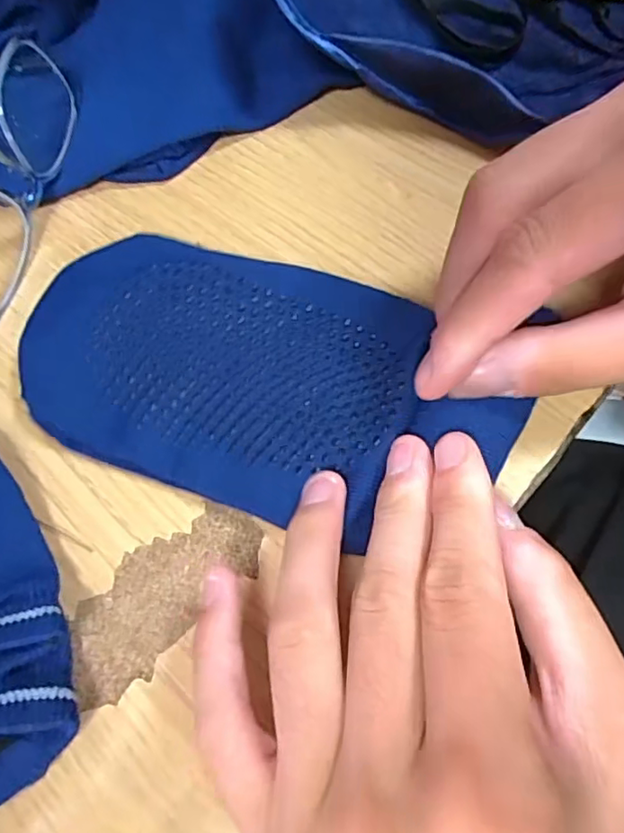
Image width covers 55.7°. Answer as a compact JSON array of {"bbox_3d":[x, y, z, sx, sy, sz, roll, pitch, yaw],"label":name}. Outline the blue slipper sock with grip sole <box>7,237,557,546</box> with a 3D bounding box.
[{"bbox_3d":[-0.021,-0.015,0.190,0.161,0.024,0.081,21,71,9],"label":"blue slipper sock with grip sole"}]

